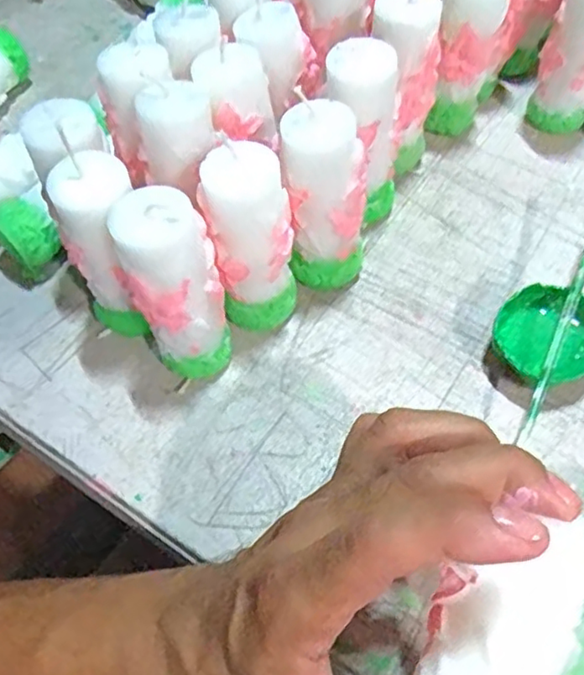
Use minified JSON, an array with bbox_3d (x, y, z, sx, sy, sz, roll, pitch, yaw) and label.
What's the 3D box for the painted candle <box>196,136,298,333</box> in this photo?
[{"bbox_3d":[-0.020,-0.045,0.320,0.040,0.110,0.031,-11,58,-4],"label":"painted candle"}]

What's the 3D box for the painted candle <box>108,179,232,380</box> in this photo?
[{"bbox_3d":[-0.056,-0.021,0.309,0.042,0.108,0.039,-19,59,-9],"label":"painted candle"}]

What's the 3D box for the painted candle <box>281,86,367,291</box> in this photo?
[{"bbox_3d":[0.018,-0.071,0.337,0.039,0.106,0.040,-5,58,0],"label":"painted candle"}]

